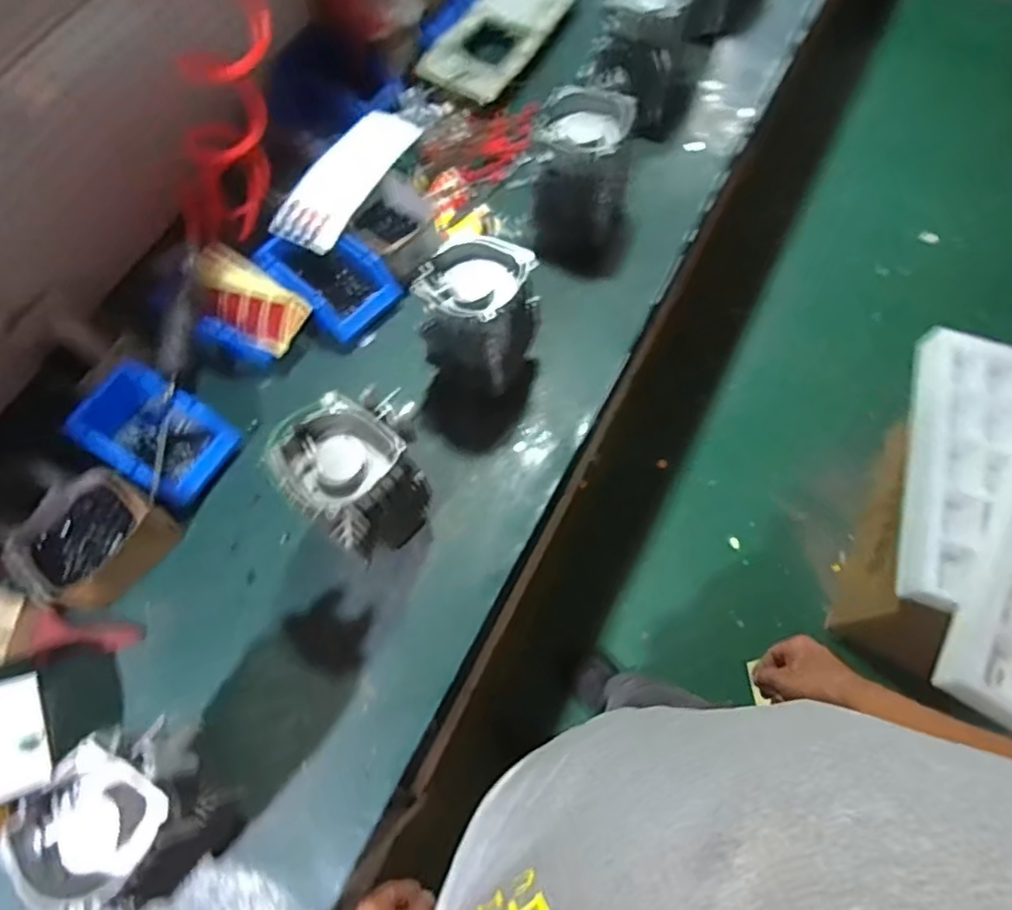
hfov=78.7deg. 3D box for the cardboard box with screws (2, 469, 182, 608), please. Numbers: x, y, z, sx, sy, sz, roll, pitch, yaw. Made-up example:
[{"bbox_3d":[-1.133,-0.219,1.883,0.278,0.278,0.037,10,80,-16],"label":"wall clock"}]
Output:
[{"bbox_3d":[-0.510,0.107,0.769,0.131,0.082,0.155,29,70,11],"label":"cardboard box with screws"}]

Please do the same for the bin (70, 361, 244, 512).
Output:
[{"bbox_3d":[-0.466,-0.028,0.825,0.181,0.067,0.131,32,71,12],"label":"bin"}]

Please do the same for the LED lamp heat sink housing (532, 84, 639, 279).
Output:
[{"bbox_3d":[0.119,-0.392,0.913,0.151,0.200,0.175,12,68,4],"label":"LED lamp heat sink housing"}]

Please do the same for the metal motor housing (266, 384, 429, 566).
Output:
[{"bbox_3d":[-0.170,0.037,0.742,0.122,0.215,0.145,38,72,14],"label":"metal motor housing"}]

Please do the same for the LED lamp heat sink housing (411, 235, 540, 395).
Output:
[{"bbox_3d":[-0.038,-0.170,0.817,0.124,0.191,0.128,24,69,9],"label":"LED lamp heat sink housing"}]

